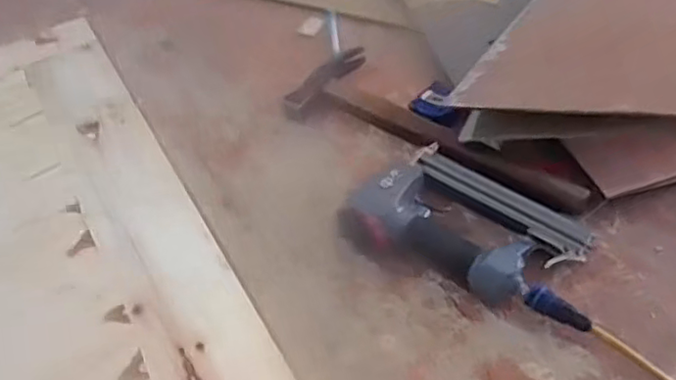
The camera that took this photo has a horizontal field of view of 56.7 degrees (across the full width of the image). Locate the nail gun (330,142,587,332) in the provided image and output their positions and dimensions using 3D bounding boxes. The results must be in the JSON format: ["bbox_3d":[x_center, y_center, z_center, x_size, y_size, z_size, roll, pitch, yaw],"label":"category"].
[{"bbox_3d":[0.149,0.033,0.673,0.259,0.058,0.165,18,54,19],"label":"nail gun"}]

